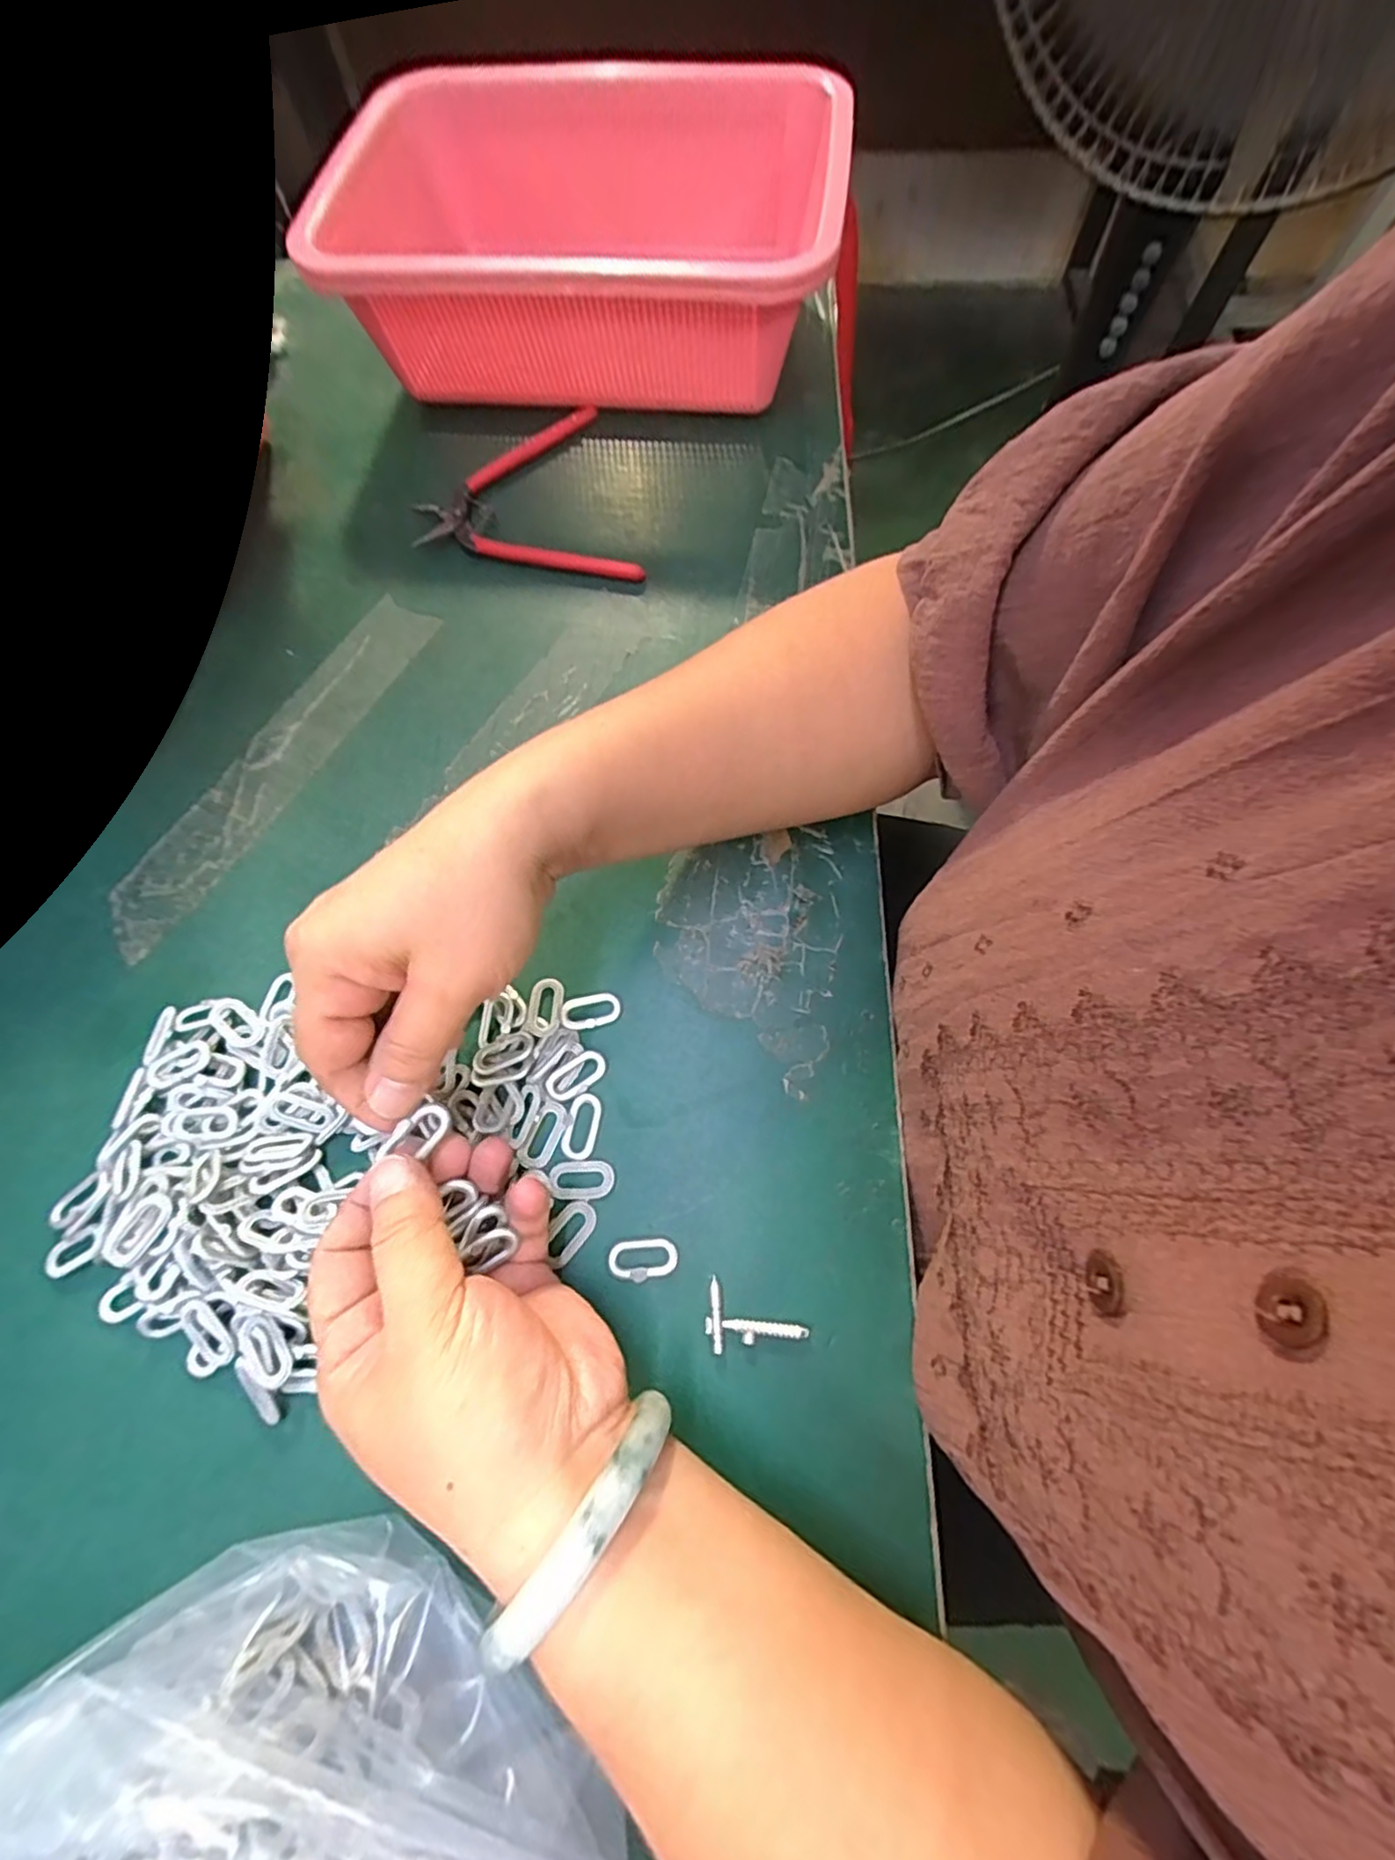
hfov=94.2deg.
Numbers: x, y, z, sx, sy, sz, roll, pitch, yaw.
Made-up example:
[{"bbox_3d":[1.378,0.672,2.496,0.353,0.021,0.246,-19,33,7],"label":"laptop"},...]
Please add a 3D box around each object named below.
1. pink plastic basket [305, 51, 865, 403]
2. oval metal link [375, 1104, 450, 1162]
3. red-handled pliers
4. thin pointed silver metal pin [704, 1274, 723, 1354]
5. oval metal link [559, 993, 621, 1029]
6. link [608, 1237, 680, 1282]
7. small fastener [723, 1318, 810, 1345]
[{"bbox_3d":[-0.057,-0.409,0.394,0.268,0.101,0.193,8,71,5],"label":"pink plastic basket"},{"bbox_3d":[-0.094,0.069,0.217,0.012,0.004,0.024,45,48,-5],"label":"oval metal link"},{"bbox_3d":[-0.089,-0.268,0.390,0.139,0.009,0.123,11,71,6],"label":"red-handled pliers"},{"bbox_3d":[0.006,0.143,0.241,0.006,0.004,0.025,-3,70,1],"label":"thin pointed silver metal pin"},{"bbox_3d":[-0.047,0.035,0.284,0.026,0.004,0.014,-17,70,-4],"label":"oval metal link"},{"bbox_3d":[-0.021,0.127,0.249,0.027,0.004,0.014,-8,70,-1],"label":"link"},{"bbox_3d":[0.025,0.148,0.238,0.031,0.004,0.007,3,70,3],"label":"small fastener"}]

